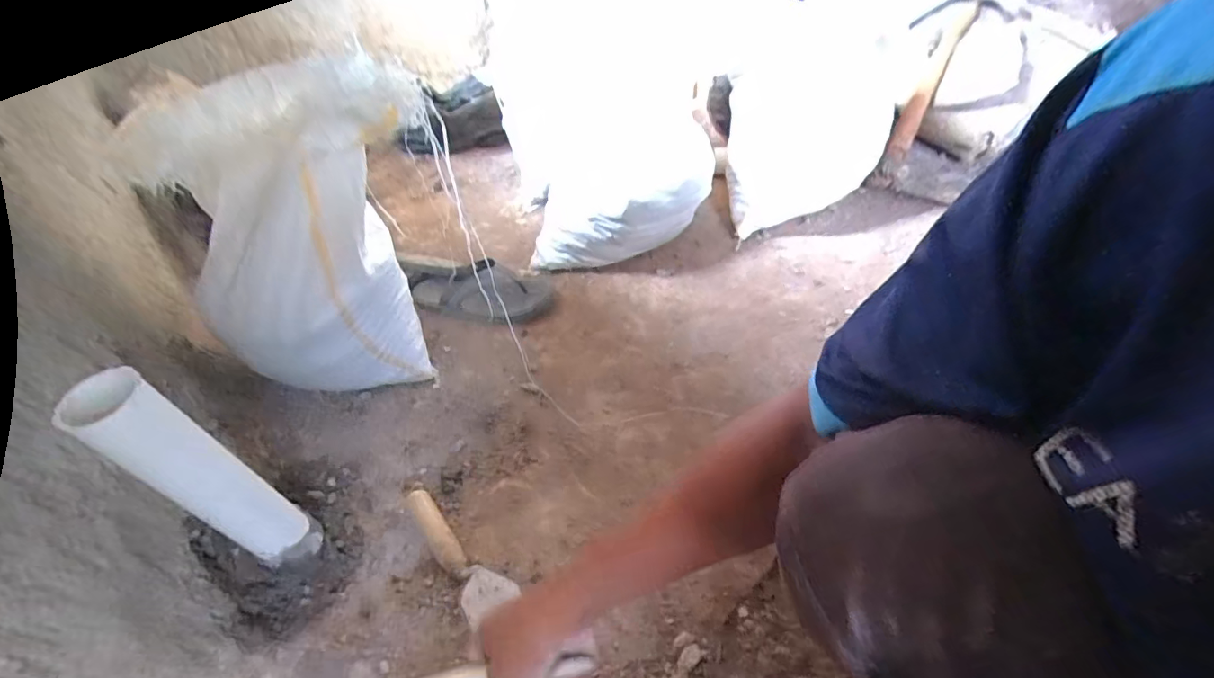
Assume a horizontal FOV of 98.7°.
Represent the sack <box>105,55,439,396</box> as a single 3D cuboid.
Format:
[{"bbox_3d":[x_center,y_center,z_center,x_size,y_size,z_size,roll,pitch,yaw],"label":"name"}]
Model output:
[{"bbox_3d":[-0.370,-0.133,0.724,0.328,0.453,0.162,-15,47,-7],"label":"sack"}]

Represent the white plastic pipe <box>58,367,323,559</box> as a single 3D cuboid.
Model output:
[{"bbox_3d":[-0.384,0.143,0.511,0.057,0.289,0.059,23,54,26],"label":"white plastic pipe"}]

